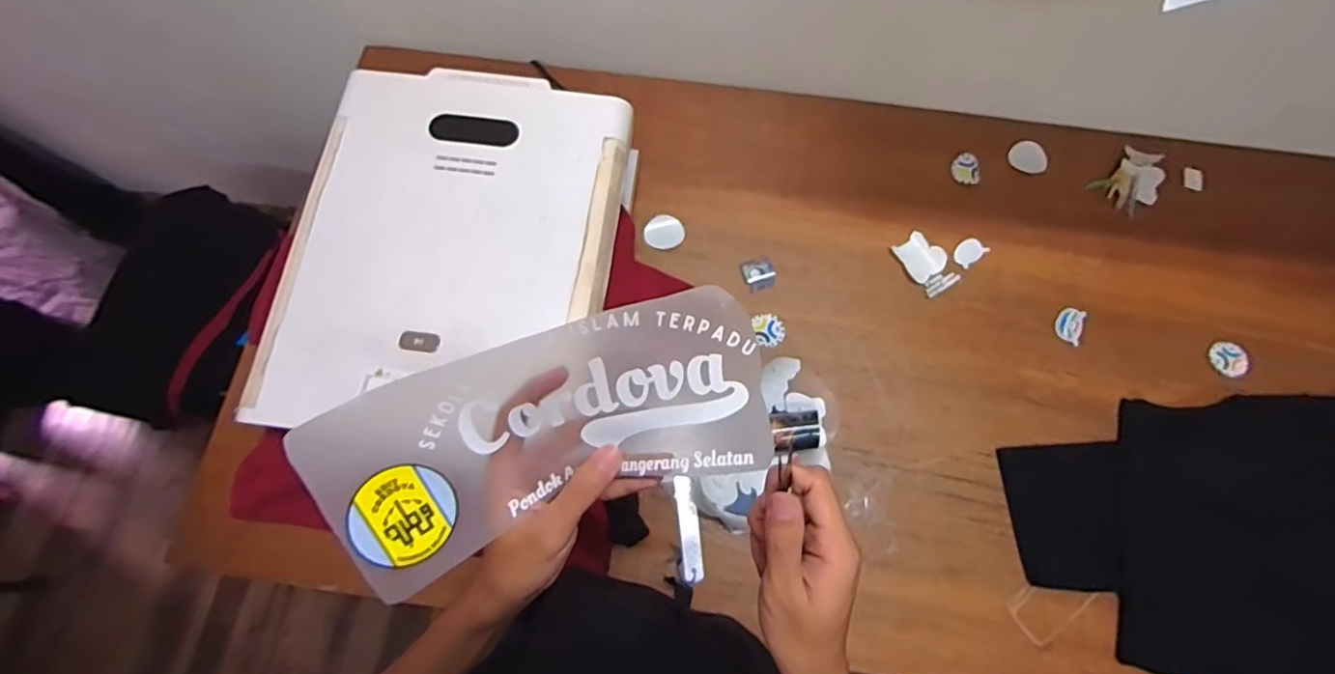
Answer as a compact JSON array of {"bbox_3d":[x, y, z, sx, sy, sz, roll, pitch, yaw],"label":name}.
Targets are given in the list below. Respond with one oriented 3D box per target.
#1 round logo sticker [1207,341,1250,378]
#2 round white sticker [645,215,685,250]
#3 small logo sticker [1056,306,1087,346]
[{"bbox_3d":[0.853,0.033,0.863,0.055,0.004,0.062,20,66,12],"label":"round logo sticker"},{"bbox_3d":[-0.004,-0.167,0.907,0.060,0.006,0.064,4,68,-10],"label":"round white sticker"},{"bbox_3d":[0.618,-0.019,0.870,0.040,0.005,0.057,24,80,6],"label":"small logo sticker"}]

